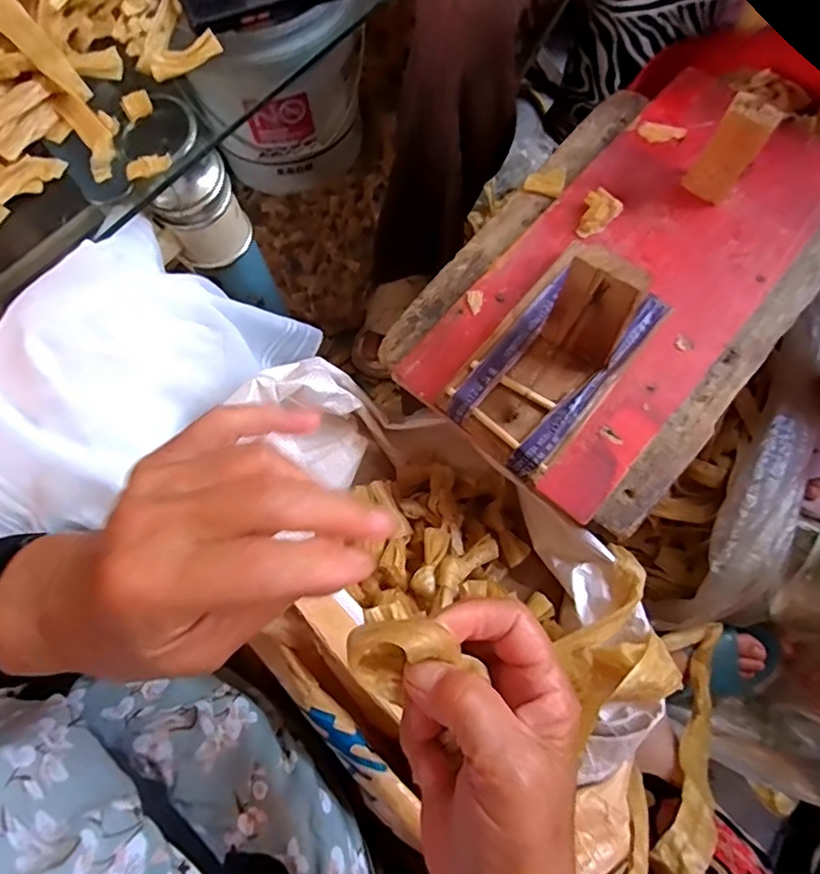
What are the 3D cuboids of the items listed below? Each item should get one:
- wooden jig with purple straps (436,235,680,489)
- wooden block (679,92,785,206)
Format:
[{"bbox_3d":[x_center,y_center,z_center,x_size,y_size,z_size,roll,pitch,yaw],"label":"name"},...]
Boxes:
[{"bbox_3d":[0.099,-0.066,0.344,0.085,0.078,0.158,38,77,12],"label":"wooden jig with purple straps"},{"bbox_3d":[0.229,-0.205,0.399,0.034,0.071,0.021,32,76,10],"label":"wooden block"}]

